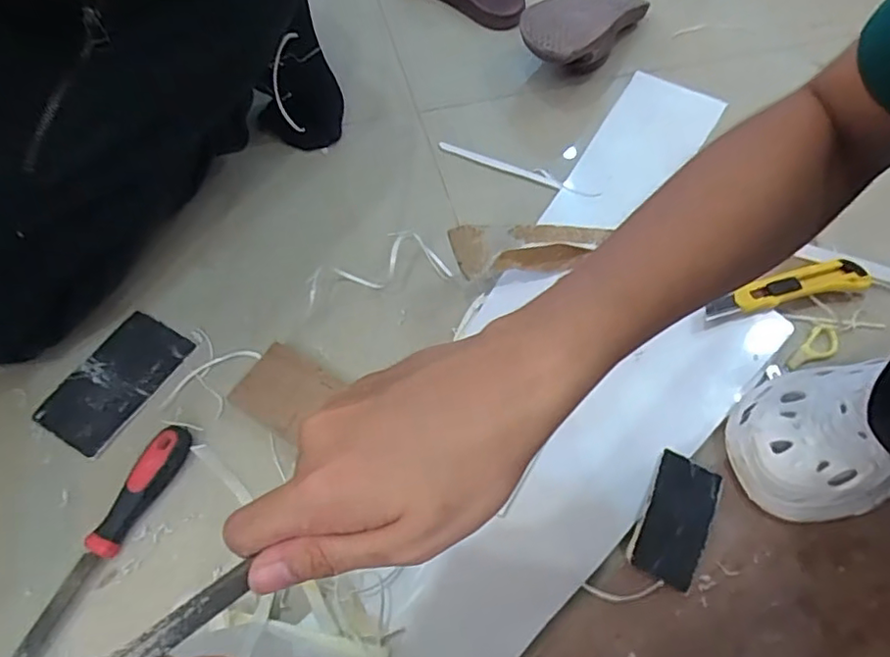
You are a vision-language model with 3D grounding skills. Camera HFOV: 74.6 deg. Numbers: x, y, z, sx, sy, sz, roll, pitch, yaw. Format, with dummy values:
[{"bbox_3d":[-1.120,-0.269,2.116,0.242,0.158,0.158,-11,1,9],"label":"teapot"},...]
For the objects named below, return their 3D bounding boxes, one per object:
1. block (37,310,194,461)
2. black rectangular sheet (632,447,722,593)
[{"bbox_3d":[-0.296,0.046,0.525,0.071,0.007,0.126,26,63,13],"label":"block"},{"bbox_3d":[0.183,0.149,0.461,0.049,0.011,0.099,24,62,12],"label":"black rectangular sheet"}]

